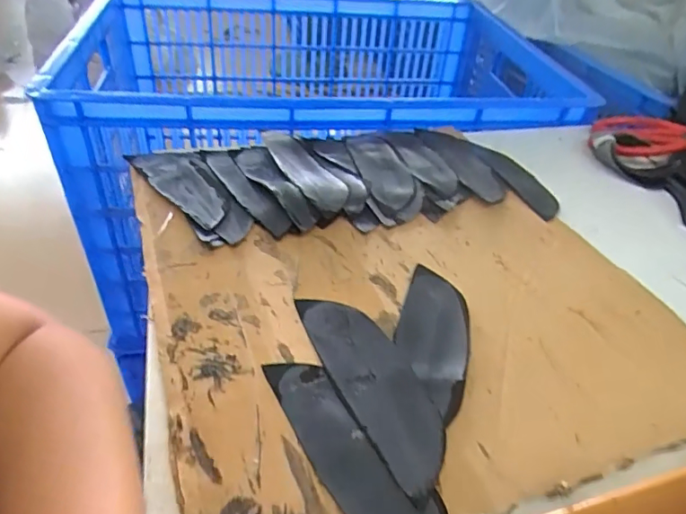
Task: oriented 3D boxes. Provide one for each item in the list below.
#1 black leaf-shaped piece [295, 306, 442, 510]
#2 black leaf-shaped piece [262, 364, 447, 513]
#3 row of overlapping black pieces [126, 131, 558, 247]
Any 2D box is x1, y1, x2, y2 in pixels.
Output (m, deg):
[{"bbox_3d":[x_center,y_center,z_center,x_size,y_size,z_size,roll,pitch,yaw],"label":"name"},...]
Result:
[{"bbox_3d":[0.019,0.073,0.315,0.050,0.004,0.148,-17,45,-24],"label":"black leaf-shaped piece"},{"bbox_3d":[0.007,0.107,0.275,0.040,0.004,0.145,-22,47,-28],"label":"black leaf-shaped piece"},{"bbox_3d":[0.008,-0.080,0.484,0.366,0.018,0.160,-6,42,-13],"label":"row of overlapping black pieces"}]

